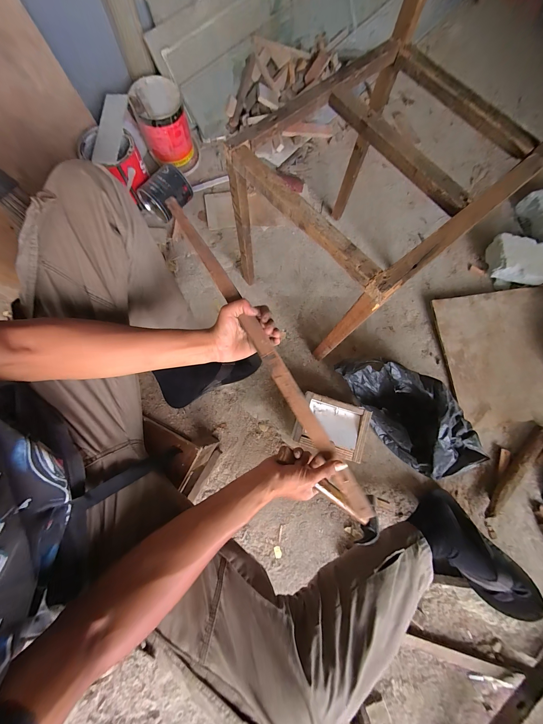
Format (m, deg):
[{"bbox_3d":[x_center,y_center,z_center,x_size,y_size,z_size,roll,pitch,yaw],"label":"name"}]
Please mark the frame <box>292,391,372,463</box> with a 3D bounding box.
[{"bbox_3d":[0.141,0.154,0.610,0.161,0.030,0.127,17,76,2],"label":"frame"}]

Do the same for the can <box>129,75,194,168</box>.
[{"bbox_3d":[-0.338,-0.740,0.829,0.149,0.166,0.139,-15,78,-2],"label":"can"}]

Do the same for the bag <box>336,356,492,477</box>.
[{"bbox_3d":[0.324,0.113,0.637,0.364,0.155,0.165,43,82,9],"label":"bag"}]

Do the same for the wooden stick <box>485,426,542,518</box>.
[{"bbox_3d":[0.636,0.281,0.666,0.284,0.029,0.049,-43,79,-8],"label":"wooden stick"}]

